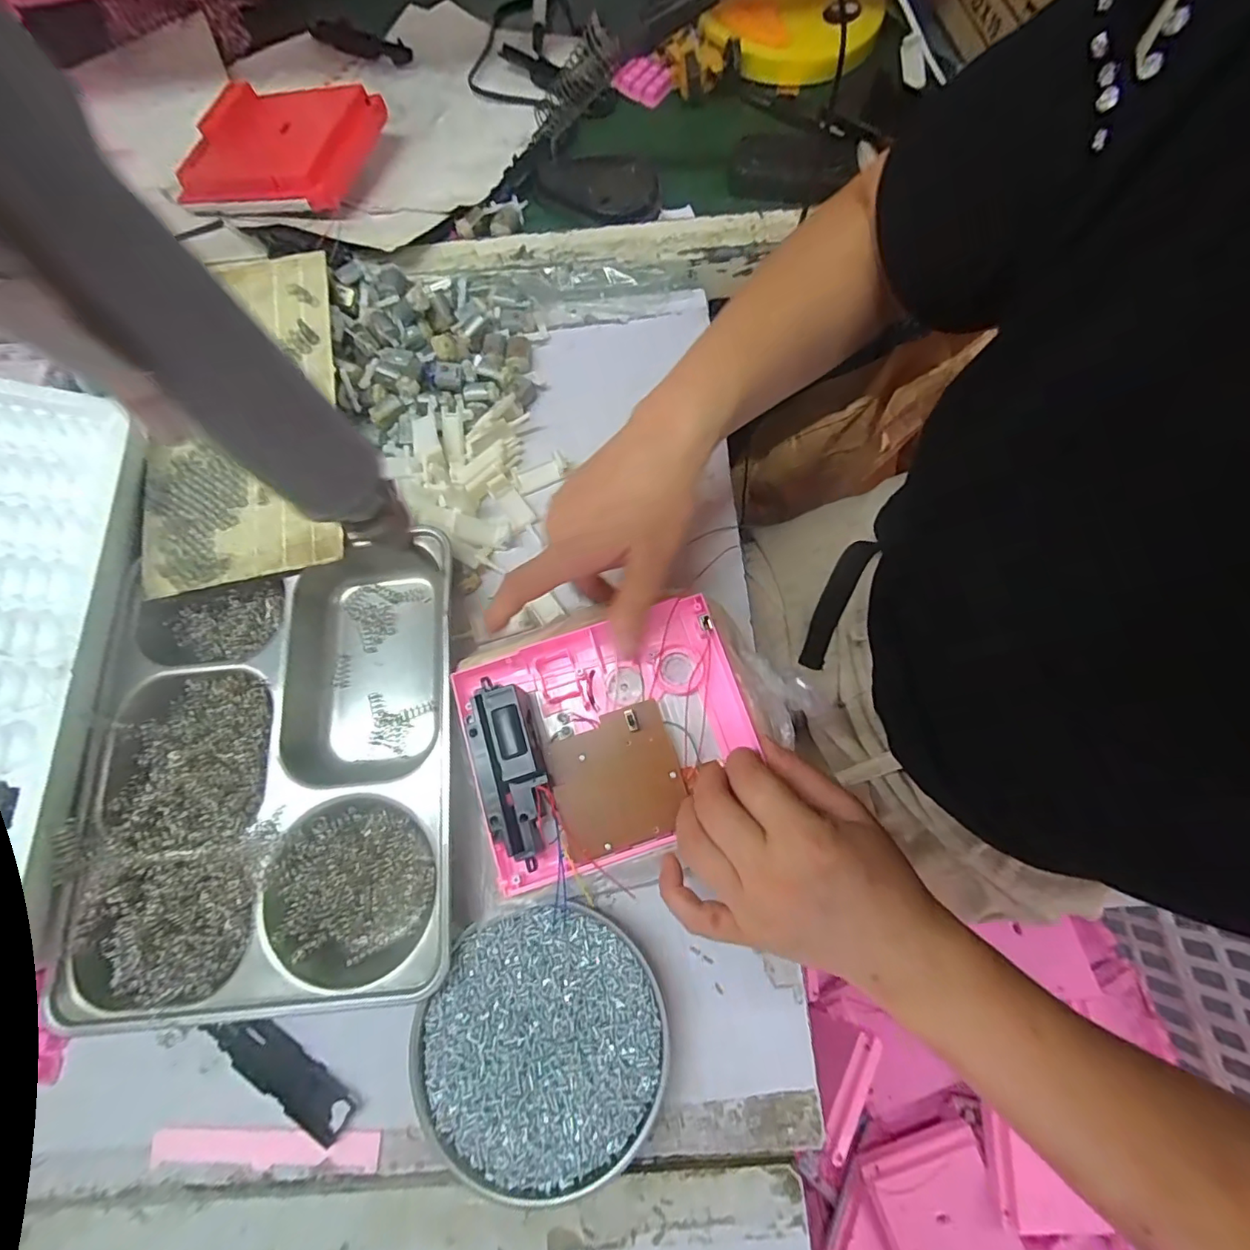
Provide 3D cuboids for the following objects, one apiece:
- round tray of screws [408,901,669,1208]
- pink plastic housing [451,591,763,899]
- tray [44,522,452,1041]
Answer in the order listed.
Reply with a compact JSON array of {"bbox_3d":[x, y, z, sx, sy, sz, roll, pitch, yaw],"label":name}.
[{"bbox_3d":[-0.047,0.225,0.298,0.133,0.019,0.129,0,72,0],"label":"round tray of screws"},{"bbox_3d":[-0.008,0.062,0.313,0.158,0.037,0.130,-17,73,-5],"label":"pink plastic housing"},{"bbox_3d":[-0.217,0.074,0.346,0.209,0.034,0.287,-6,72,-1],"label":"tray"}]

